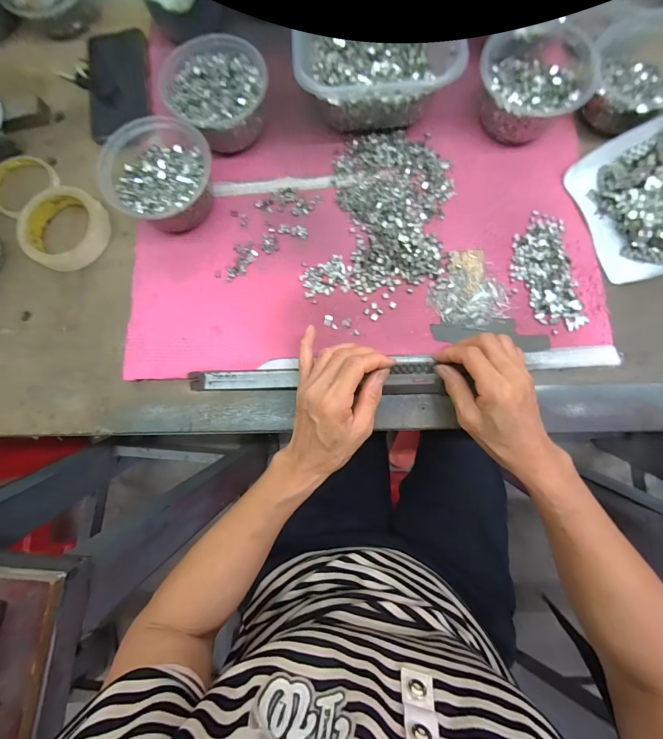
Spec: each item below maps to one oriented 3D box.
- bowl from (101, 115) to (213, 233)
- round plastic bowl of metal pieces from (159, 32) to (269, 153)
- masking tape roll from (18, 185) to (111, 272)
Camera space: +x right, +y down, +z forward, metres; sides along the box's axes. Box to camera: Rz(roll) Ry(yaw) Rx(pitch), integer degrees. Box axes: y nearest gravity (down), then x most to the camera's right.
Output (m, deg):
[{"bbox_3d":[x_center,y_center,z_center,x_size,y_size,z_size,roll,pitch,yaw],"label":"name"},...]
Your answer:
[{"bbox_3d":[-0.182,-0.209,0.375,0.116,0.057,0.112,0,82,2],"label":"bowl"},{"bbox_3d":[-0.128,-0.316,0.389,0.111,0.052,0.116,0,82,2],"label":"round plastic bowl of metal pieces"},{"bbox_3d":[-0.325,-0.173,0.403,0.097,0.025,0.095,0,82,2],"label":"masking tape roll"}]

